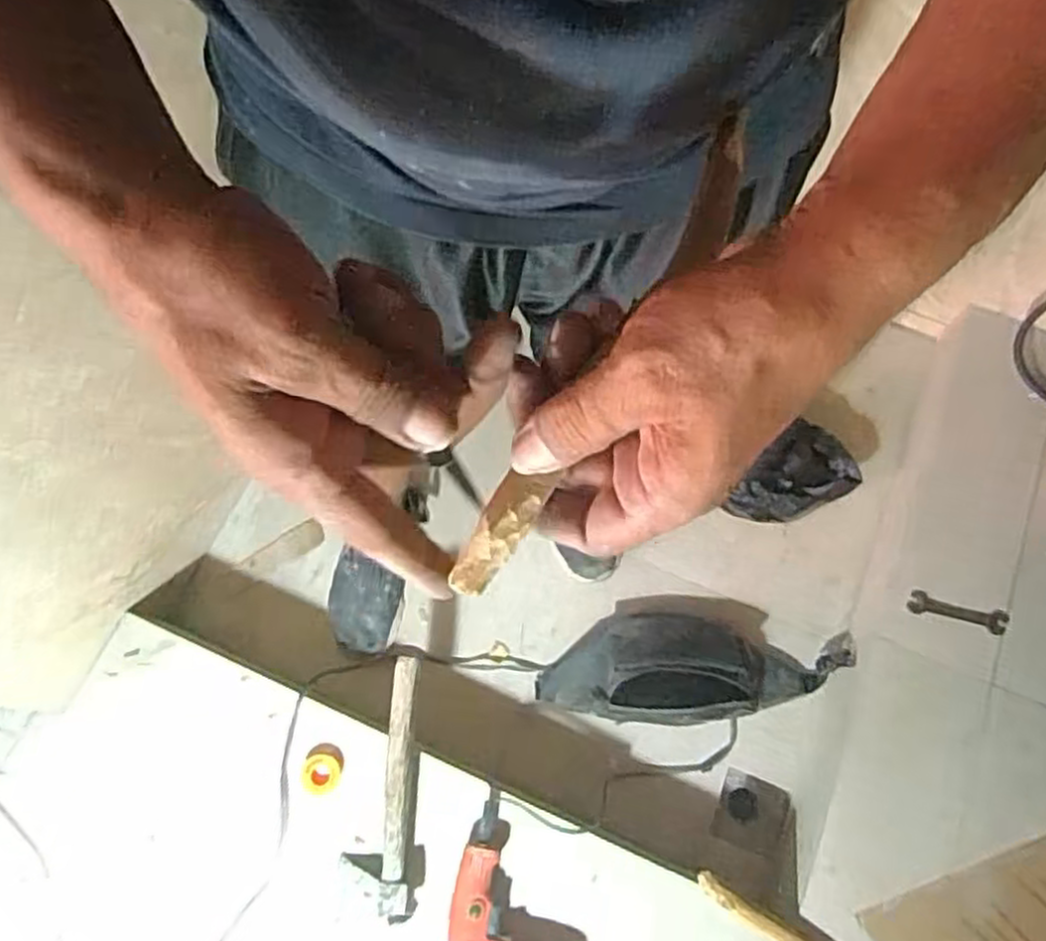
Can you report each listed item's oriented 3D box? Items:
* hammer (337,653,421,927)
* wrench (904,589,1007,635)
[{"bbox_3d":[-0.177,0.400,0.965,0.097,0.042,0.312,1,71,-2],"label":"hammer"},{"bbox_3d":[0.626,0.204,1.082,0.141,0.009,0.036,13,70,3],"label":"wrench"}]

